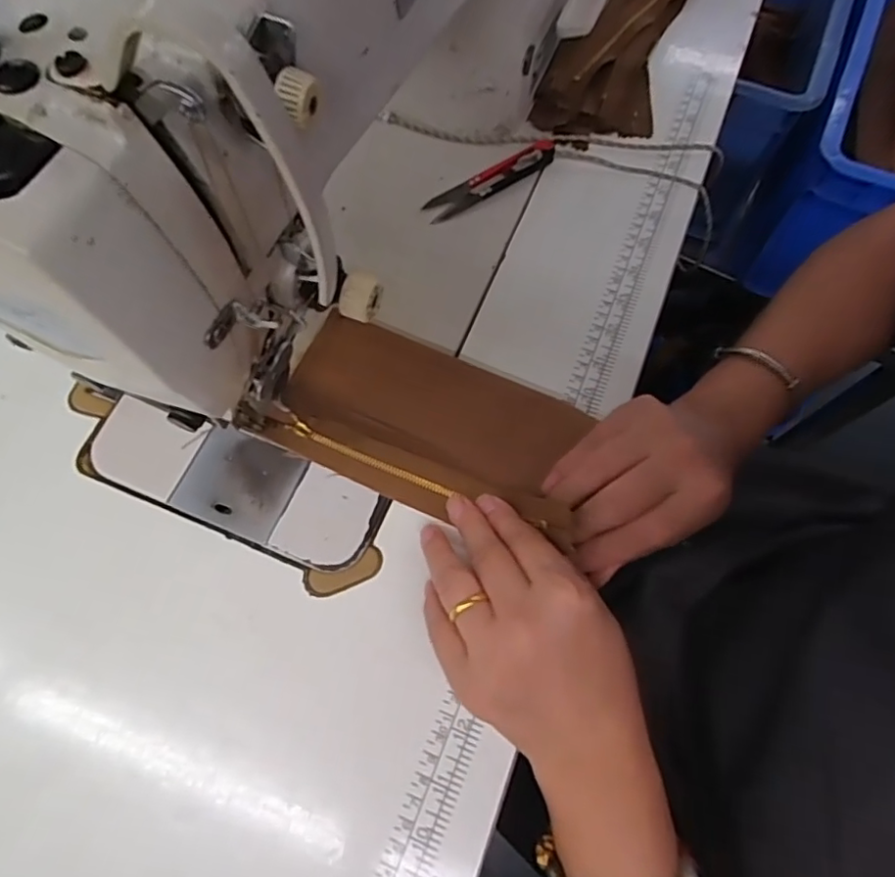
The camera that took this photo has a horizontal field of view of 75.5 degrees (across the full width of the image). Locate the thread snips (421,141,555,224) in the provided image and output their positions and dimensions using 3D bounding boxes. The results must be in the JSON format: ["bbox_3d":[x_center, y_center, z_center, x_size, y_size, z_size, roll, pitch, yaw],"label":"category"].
[{"bbox_3d":[0.032,-0.189,0.424,0.107,0.016,0.023,-30,70,-12],"label":"thread snips"}]

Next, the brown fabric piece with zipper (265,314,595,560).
[{"bbox_3d":[-0.010,-0.010,0.345,0.175,0.015,0.098,22,69,9],"label":"brown fabric piece with zipper"}]

